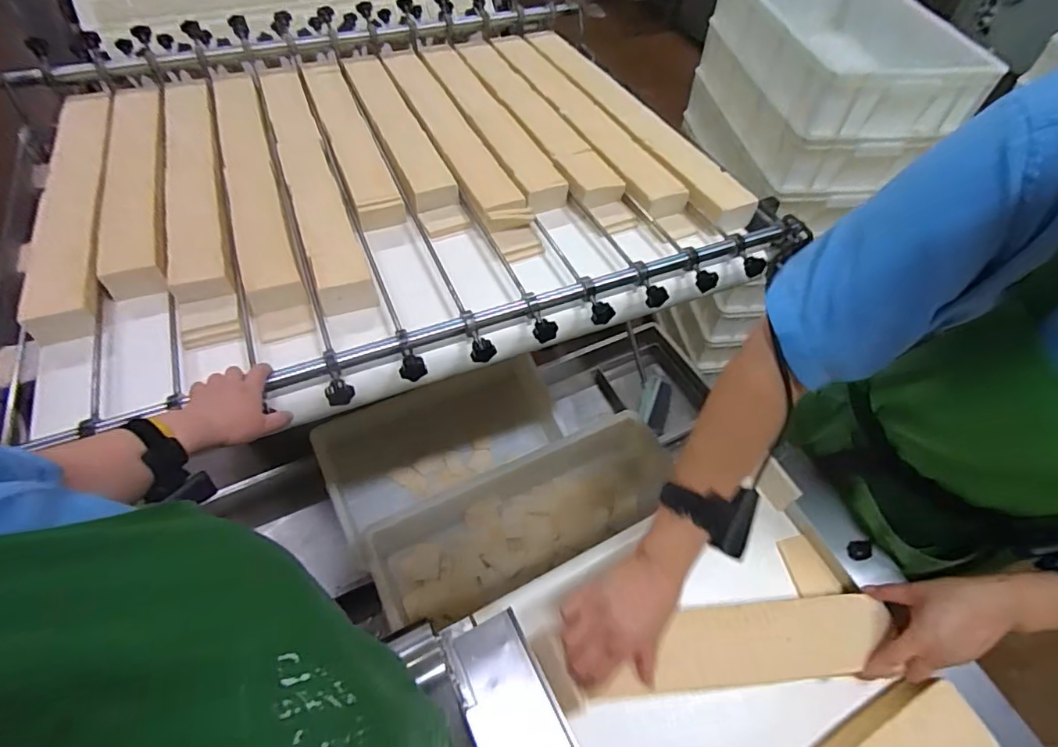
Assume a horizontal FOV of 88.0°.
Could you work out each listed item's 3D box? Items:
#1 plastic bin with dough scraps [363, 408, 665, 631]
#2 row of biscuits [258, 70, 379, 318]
[{"bbox_3d":[0.001,0.305,1.179,0.677,0.166,0.231,-20,56,-17],"label":"plastic bin with dough scraps"},{"bbox_3d":[-0.410,-0.375,1.013,0.084,0.060,0.718,-17,56,-16],"label":"row of biscuits"}]

